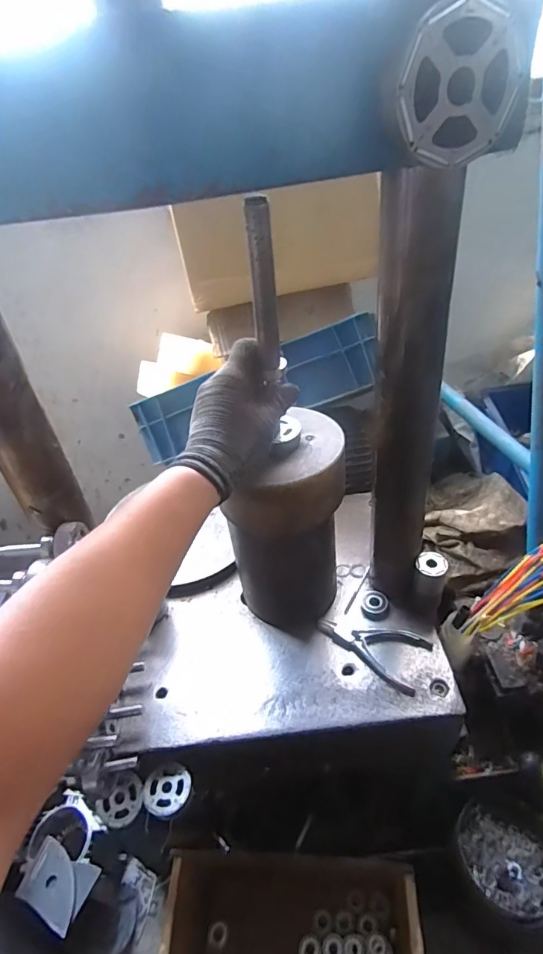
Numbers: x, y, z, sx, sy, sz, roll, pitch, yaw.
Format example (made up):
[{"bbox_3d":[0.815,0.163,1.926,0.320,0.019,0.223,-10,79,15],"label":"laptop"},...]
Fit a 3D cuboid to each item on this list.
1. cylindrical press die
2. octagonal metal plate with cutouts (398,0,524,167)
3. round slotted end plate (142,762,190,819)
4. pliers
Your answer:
[{"bbox_3d":[0.016,0.062,0.584,0.138,0.243,0.135,-9,37,-2],"label":"cylindrical press die"},{"bbox_3d":[0.108,-0.225,0.274,0.071,0.072,0.014,-18,39,-14],"label":"octagonal metal plate with cutouts"},{"bbox_3d":[-0.114,0.341,0.522,0.050,0.010,0.050,-5,37,4],"label":"round slotted end plate"},{"bbox_3d":[0.123,0.205,0.594,0.135,0.015,0.072,19,45,31],"label":"pliers"}]

